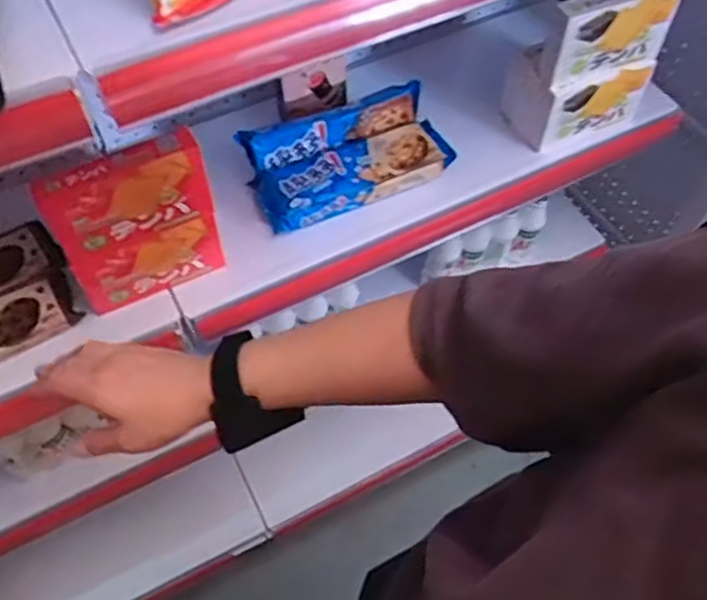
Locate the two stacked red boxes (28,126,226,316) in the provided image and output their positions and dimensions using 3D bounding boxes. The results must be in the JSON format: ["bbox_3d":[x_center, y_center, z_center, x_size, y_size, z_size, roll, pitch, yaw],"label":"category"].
[{"bbox_3d":[-0.208,-0.071,0.667,0.146,0.175,0.035,-24,62,-15],"label":"two stacked red boxes"}]

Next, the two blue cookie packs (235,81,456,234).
[{"bbox_3d":[-0.008,-0.168,0.799,0.222,0.044,0.123,-19,61,-12],"label":"two blue cookie packs"}]

